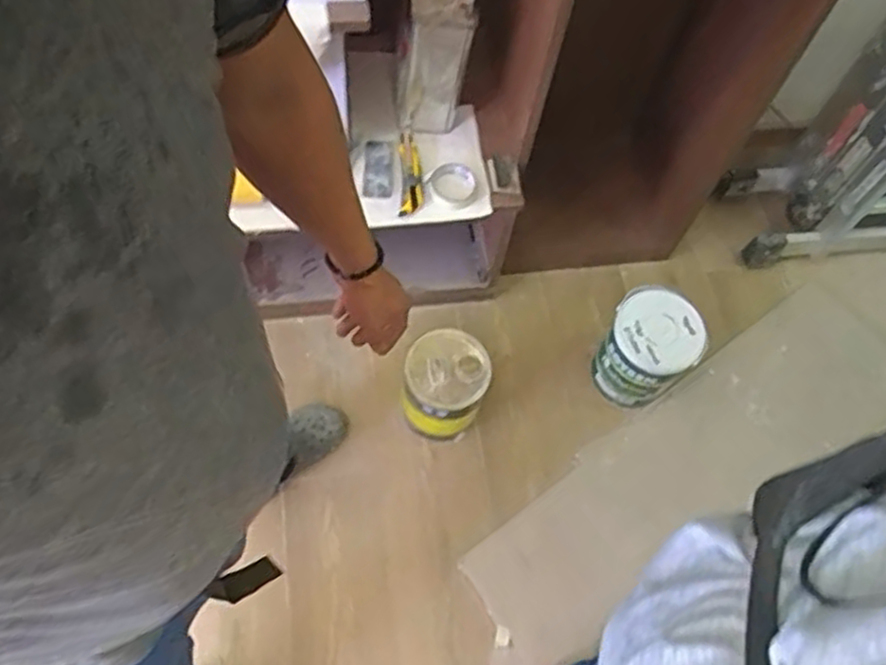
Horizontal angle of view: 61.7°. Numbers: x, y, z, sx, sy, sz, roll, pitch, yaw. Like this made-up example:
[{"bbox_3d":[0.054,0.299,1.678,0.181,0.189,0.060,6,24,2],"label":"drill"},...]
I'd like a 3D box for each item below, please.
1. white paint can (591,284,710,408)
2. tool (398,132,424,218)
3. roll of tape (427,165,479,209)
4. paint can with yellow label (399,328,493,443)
[{"bbox_3d":[0.428,0.040,1.570,0.178,0.235,0.177,3,62,-5],"label":"white paint can"},{"bbox_3d":[-0.057,-0.291,1.350,0.044,0.029,0.165,1,62,-5],"label":"tool"},{"bbox_3d":[0.021,-0.262,1.332,0.090,0.021,0.081,30,63,10],"label":"roll of tape"},{"bbox_3d":[0.003,0.123,1.506,0.160,0.233,0.169,3,62,-5],"label":"paint can with yellow label"}]

